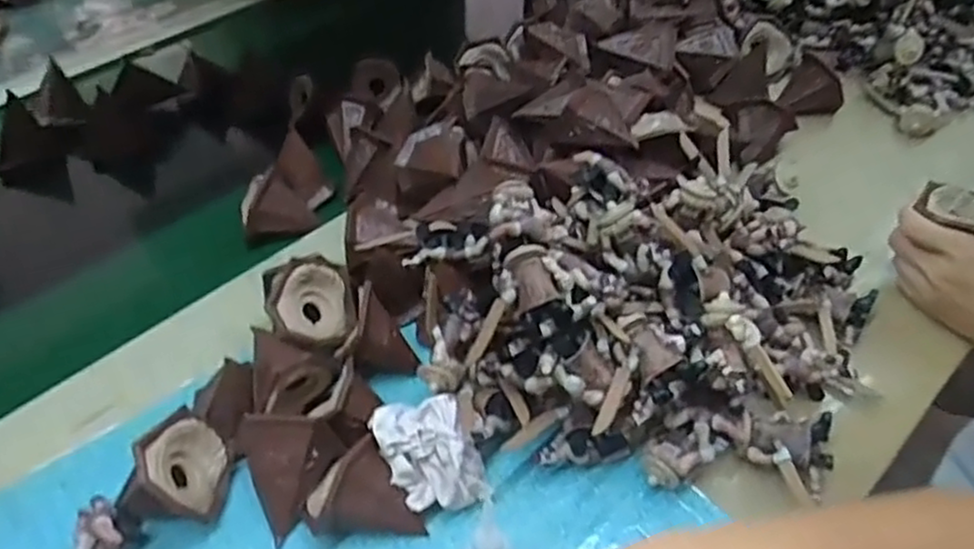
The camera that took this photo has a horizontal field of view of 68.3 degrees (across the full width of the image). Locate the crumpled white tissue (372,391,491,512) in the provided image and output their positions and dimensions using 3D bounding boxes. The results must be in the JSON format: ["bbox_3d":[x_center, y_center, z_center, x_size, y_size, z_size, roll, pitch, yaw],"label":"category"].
[{"bbox_3d":[-0.034,0.106,0.429,0.052,0.032,0.064,-21,51,-15],"label":"crumpled white tissue"}]

